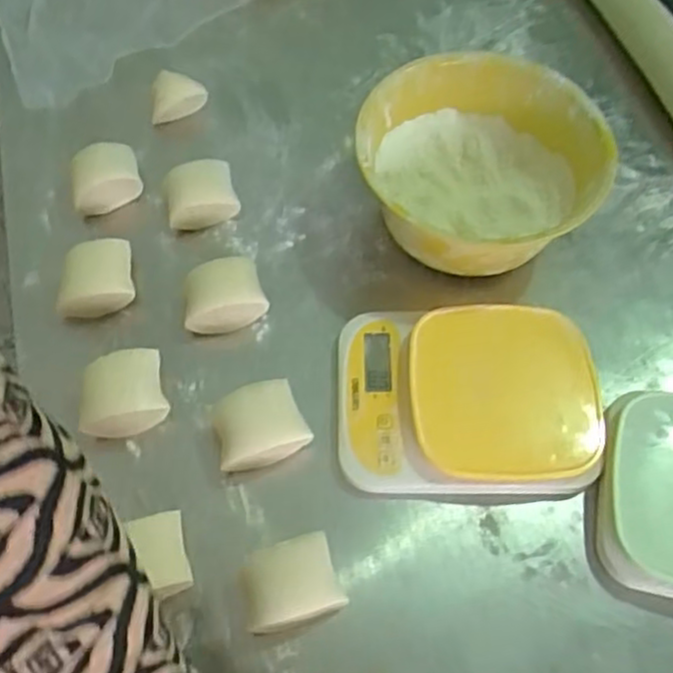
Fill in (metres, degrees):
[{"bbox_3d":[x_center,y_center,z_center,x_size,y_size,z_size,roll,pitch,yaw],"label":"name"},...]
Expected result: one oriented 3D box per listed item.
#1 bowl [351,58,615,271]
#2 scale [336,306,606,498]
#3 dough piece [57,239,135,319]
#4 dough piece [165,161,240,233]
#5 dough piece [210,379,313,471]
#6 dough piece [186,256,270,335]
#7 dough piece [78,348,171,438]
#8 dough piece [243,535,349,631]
[{"bbox_3d":[0.117,-0.143,0.623,0.191,0.096,0.187,1,62,-1],"label":"bowl"},{"bbox_3d":[0.098,0.044,0.552,0.194,0.041,0.153,0,62,-1],"label":"scale"},{"bbox_3d":[-0.203,-0.049,0.601,0.060,0.034,0.050,-7,62,-5],"label":"dough piece"},{"bbox_3d":[-0.123,-0.126,0.641,0.063,0.042,0.051,-19,64,-11],"label":"dough piece"},{"bbox_3d":[-0.057,0.066,0.538,0.070,0.041,0.055,-14,63,-9],"label":"dough piece"},{"bbox_3d":[-0.093,-0.032,0.585,0.064,0.046,0.042,-13,63,-8],"label":"dough piece"},{"bbox_3d":[-0.164,0.044,0.546,0.066,0.042,0.058,-13,63,-9],"label":"dough piece"},{"bbox_3d":[-0.030,0.167,0.483,0.065,0.039,0.053,-12,63,-8],"label":"dough piece"}]

